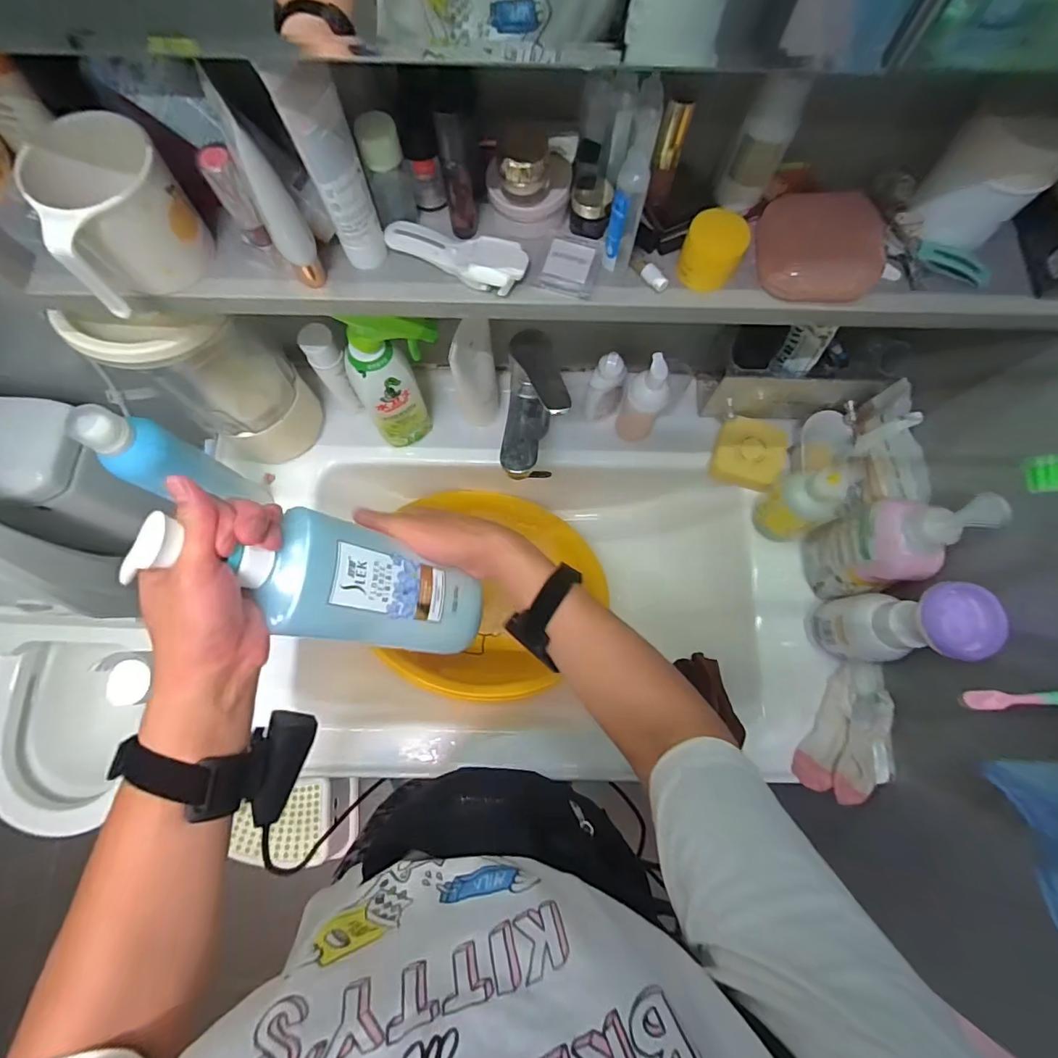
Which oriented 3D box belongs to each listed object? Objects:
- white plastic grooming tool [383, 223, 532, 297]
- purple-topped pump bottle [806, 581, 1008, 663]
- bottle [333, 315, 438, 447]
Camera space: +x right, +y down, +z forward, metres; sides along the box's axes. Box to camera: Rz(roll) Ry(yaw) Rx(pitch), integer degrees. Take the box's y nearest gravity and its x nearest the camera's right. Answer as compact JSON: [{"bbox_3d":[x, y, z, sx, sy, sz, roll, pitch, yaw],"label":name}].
[{"bbox_3d":[-0.051,-0.189,0.348,0.099,0.012,0.031,16,76,4],"label":"white plastic grooming tool"},{"bbox_3d":[0.364,0.098,0.506,0.070,0.171,0.069,-7,76,-2],"label":"purple-topped pump bottle"},{"bbox_3d":[-0.141,-0.158,0.550,0.106,0.206,0.049,-8,76,-2],"label":"bottle"}]

